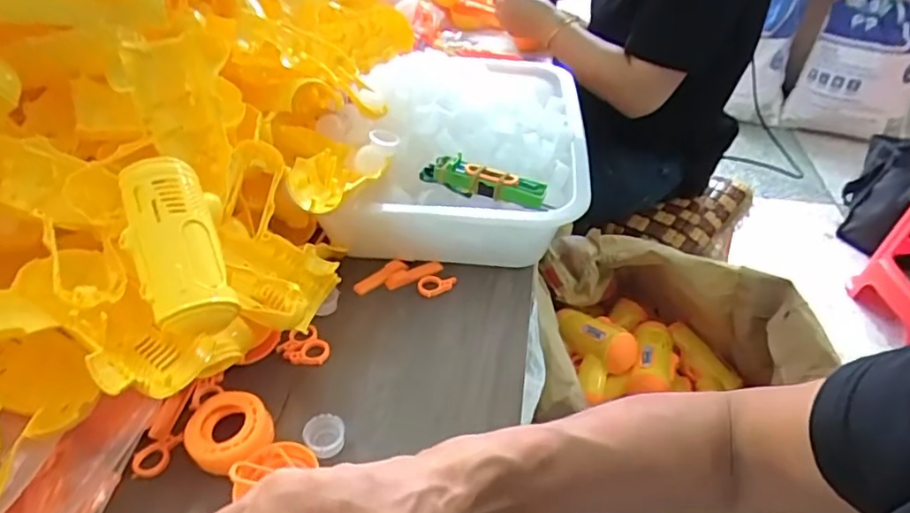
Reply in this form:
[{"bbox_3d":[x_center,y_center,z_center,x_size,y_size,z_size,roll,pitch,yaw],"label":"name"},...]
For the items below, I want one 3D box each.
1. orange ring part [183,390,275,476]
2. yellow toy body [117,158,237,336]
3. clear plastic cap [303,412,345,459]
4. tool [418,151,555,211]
[{"bbox_3d":[-0.171,0.135,0.442,0.058,0.029,0.058,1,39,0],"label":"orange ring part"},{"bbox_3d":[-0.199,-0.009,0.417,0.059,0.038,0.133,-16,72,-19],"label":"yellow toy body"},{"bbox_3d":[-0.099,0.138,0.444,0.030,0.017,0.032,1,39,0],"label":"clear plastic cap"},{"bbox_3d":[0.031,-0.074,0.580,0.130,0.026,0.030,18,42,19],"label":"tool"}]

